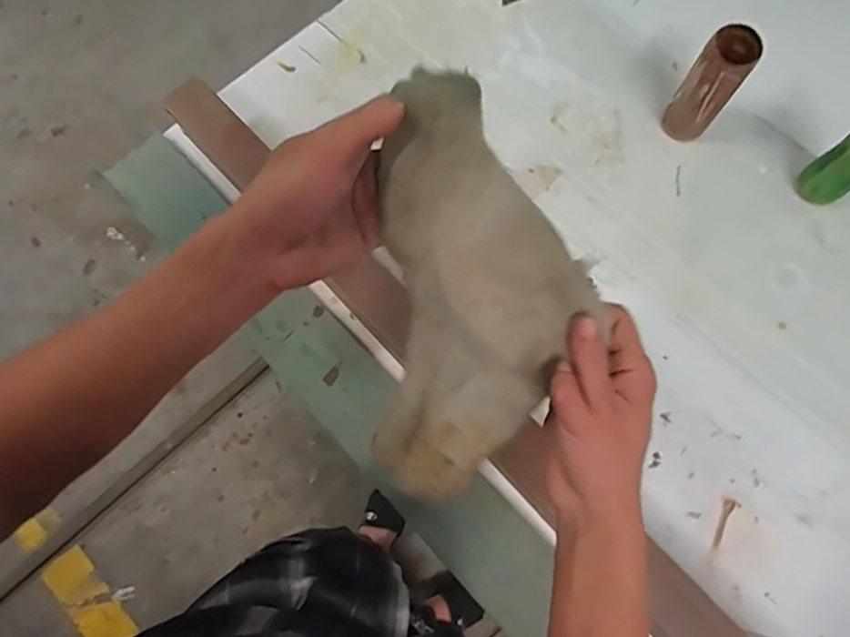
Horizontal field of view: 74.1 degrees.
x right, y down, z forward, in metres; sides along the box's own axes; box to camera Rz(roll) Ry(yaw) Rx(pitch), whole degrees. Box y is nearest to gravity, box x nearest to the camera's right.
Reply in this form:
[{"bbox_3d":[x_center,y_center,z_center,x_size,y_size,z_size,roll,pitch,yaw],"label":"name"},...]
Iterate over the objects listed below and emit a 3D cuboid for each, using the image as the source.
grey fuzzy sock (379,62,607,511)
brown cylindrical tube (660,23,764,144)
[{"bbox_3d":[0.035,-0.002,0.361,0.129,0.062,0.279,12,117,19],"label":"grey fuzzy sock"},{"bbox_3d":[0.370,-0.297,0.740,0.069,0.162,0.060,35,77,9],"label":"brown cylindrical tube"}]

